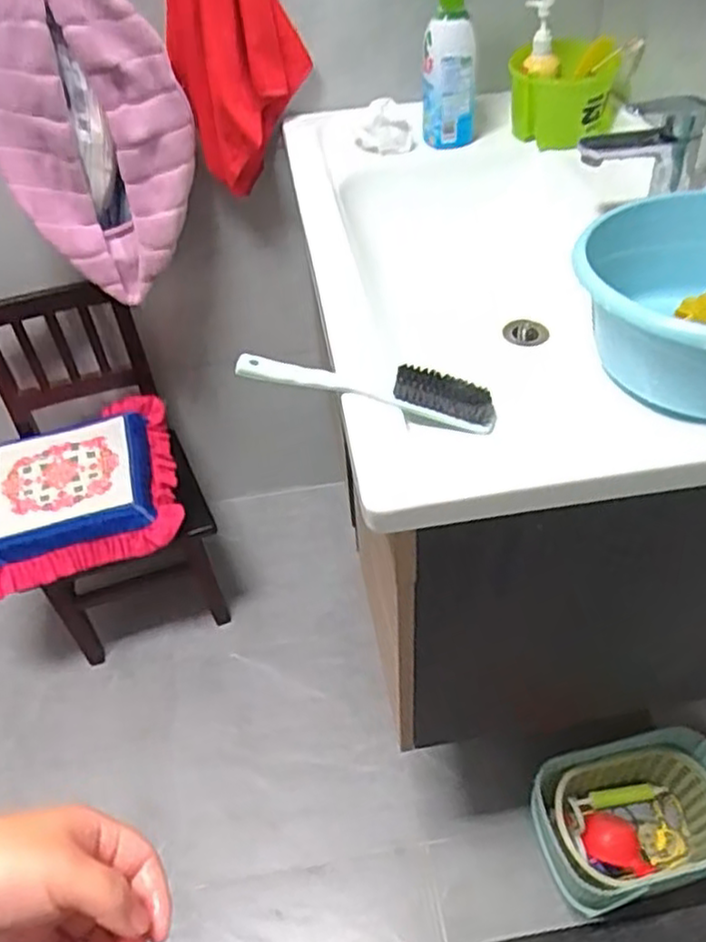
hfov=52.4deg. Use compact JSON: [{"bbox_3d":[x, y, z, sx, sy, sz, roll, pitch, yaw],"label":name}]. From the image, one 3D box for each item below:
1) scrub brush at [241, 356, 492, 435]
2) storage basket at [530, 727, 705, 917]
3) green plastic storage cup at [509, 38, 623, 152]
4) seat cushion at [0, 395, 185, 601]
[{"bbox_3d":[0.011,-0.072,0.626,0.223,0.038,0.029,10,48,15],"label":"scrub brush"},{"bbox_3d":[0.409,0.504,1.030,0.271,0.145,0.181,-12,47,-6],"label":"storage basket"},{"bbox_3d":[0.302,-0.553,1.049,0.143,0.108,0.164,3,47,8],"label":"green plastic storage cup"},{"bbox_3d":[-0.494,0.036,1.215,0.383,0.076,0.330,-15,47,-9],"label":"seat cushion"}]

